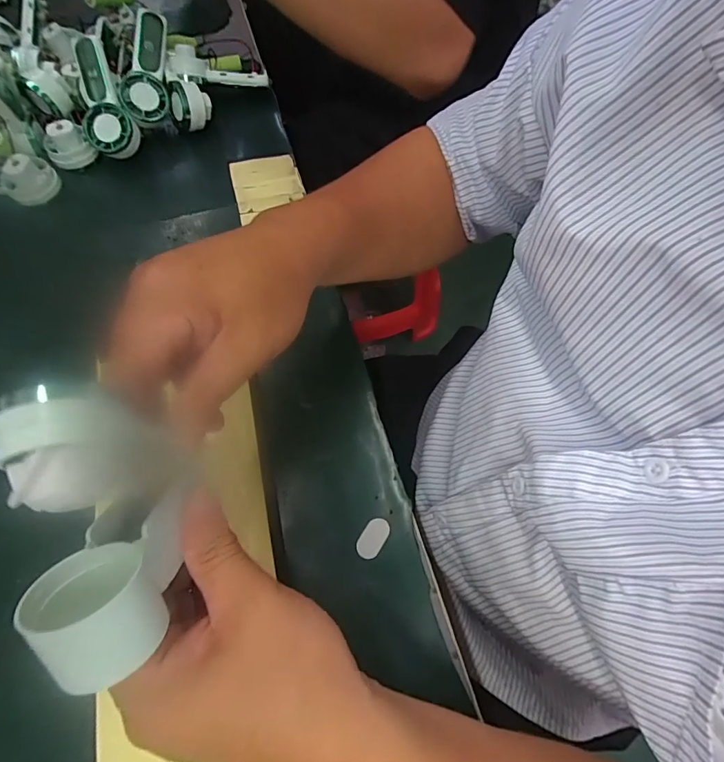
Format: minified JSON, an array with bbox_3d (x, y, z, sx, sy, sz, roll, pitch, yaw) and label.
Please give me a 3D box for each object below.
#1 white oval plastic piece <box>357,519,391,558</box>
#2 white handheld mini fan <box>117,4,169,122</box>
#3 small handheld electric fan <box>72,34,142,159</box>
[{"bbox_3d":[0.007,0.100,0.287,0.015,0.004,0.026,32,69,11],"label":"white oval plastic piece"},{"bbox_3d":[-0.190,-0.275,0.396,0.037,0.026,0.094,7,92,1],"label":"white handheld mini fan"},{"bbox_3d":[-0.221,-0.240,0.386,0.036,0.027,0.090,-14,102,-8],"label":"small handheld electric fan"}]

